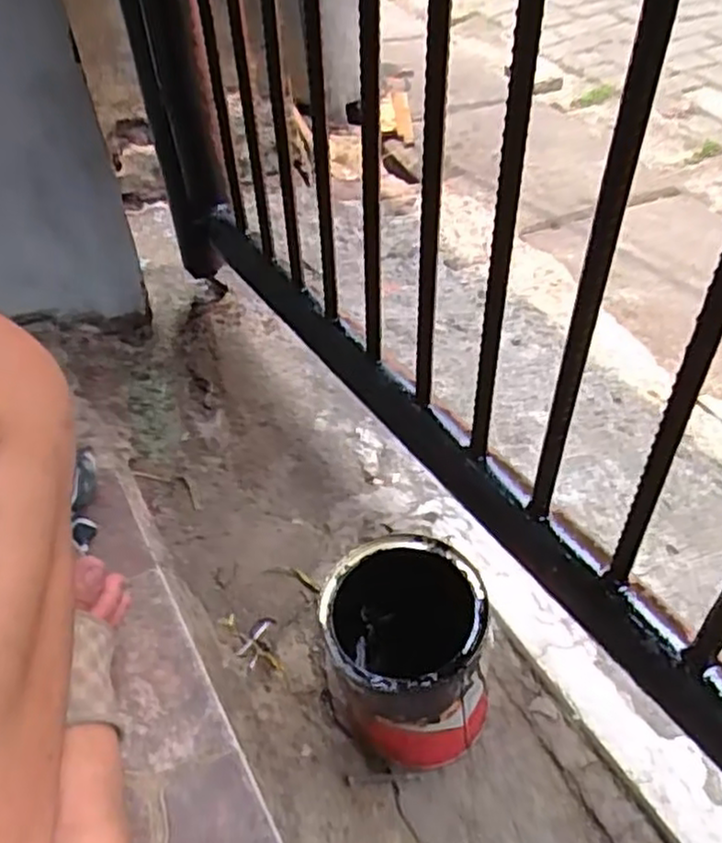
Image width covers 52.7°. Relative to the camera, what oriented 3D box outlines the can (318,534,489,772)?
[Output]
[{"bbox_3d":[0.027,0.154,0.471,0.097,0.145,0.098,-2,45,2],"label":"can"}]

